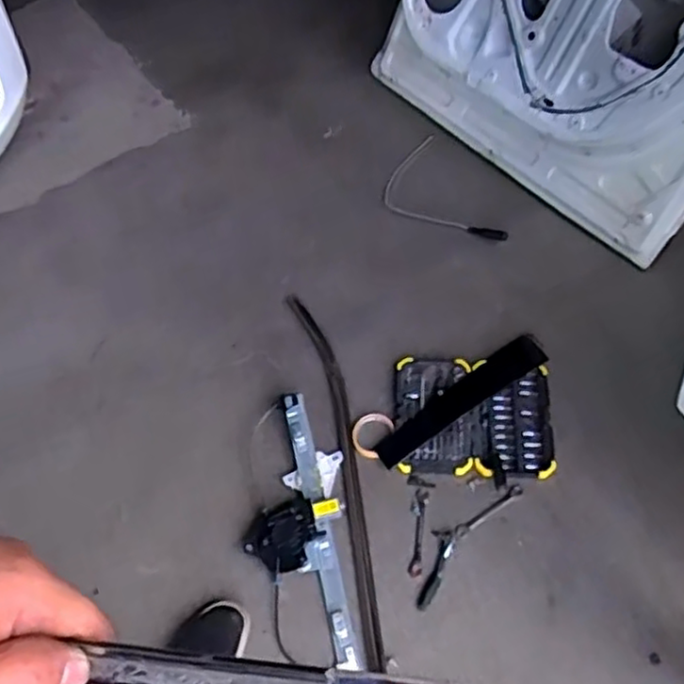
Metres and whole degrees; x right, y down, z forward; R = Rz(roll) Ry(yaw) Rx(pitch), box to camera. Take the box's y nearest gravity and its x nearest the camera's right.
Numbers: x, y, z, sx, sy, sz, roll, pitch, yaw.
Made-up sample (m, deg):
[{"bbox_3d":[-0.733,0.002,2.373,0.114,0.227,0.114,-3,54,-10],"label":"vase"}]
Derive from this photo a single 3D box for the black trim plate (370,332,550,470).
[{"bbox_3d":[0.250,0.117,1.454,0.416,0.012,0.074,-32,61,-16],"label":"black trim plate"}]

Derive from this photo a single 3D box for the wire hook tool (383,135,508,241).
[{"bbox_3d":[0.236,-0.365,1.788,0.228,0.040,0.404,-25,59,-12],"label":"wire hook tool"}]

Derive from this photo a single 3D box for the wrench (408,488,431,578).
[{"bbox_3d":[0.145,0.363,1.339,0.030,0.008,0.167,6,58,8],"label":"wrench"}]

